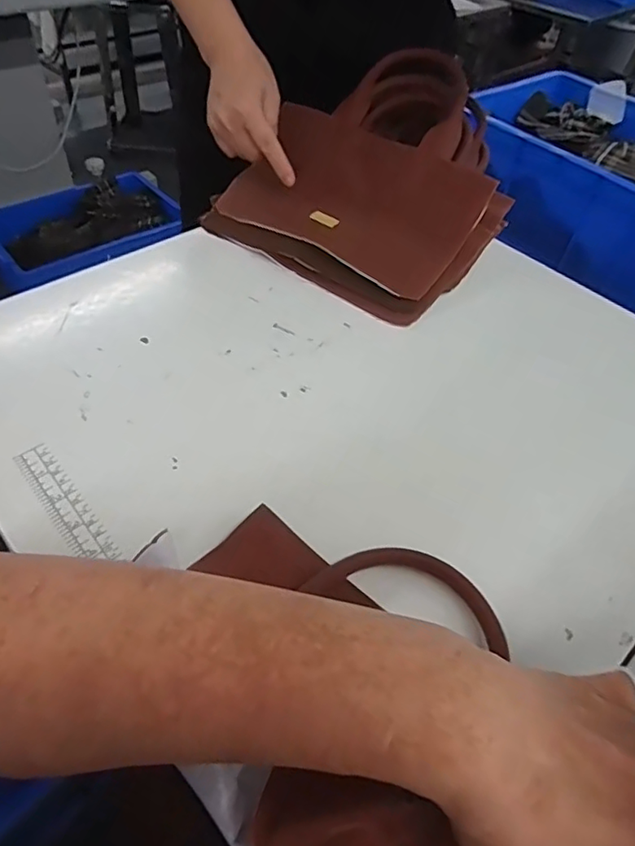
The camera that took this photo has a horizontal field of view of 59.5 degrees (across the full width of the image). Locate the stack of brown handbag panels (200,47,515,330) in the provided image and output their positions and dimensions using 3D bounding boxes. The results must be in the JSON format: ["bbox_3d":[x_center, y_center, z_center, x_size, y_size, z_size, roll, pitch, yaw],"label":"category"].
[{"bbox_3d":[0.058,-0.258,0.562,0.261,0.117,0.265,31,54,21],"label":"stack of brown handbag panels"}]

